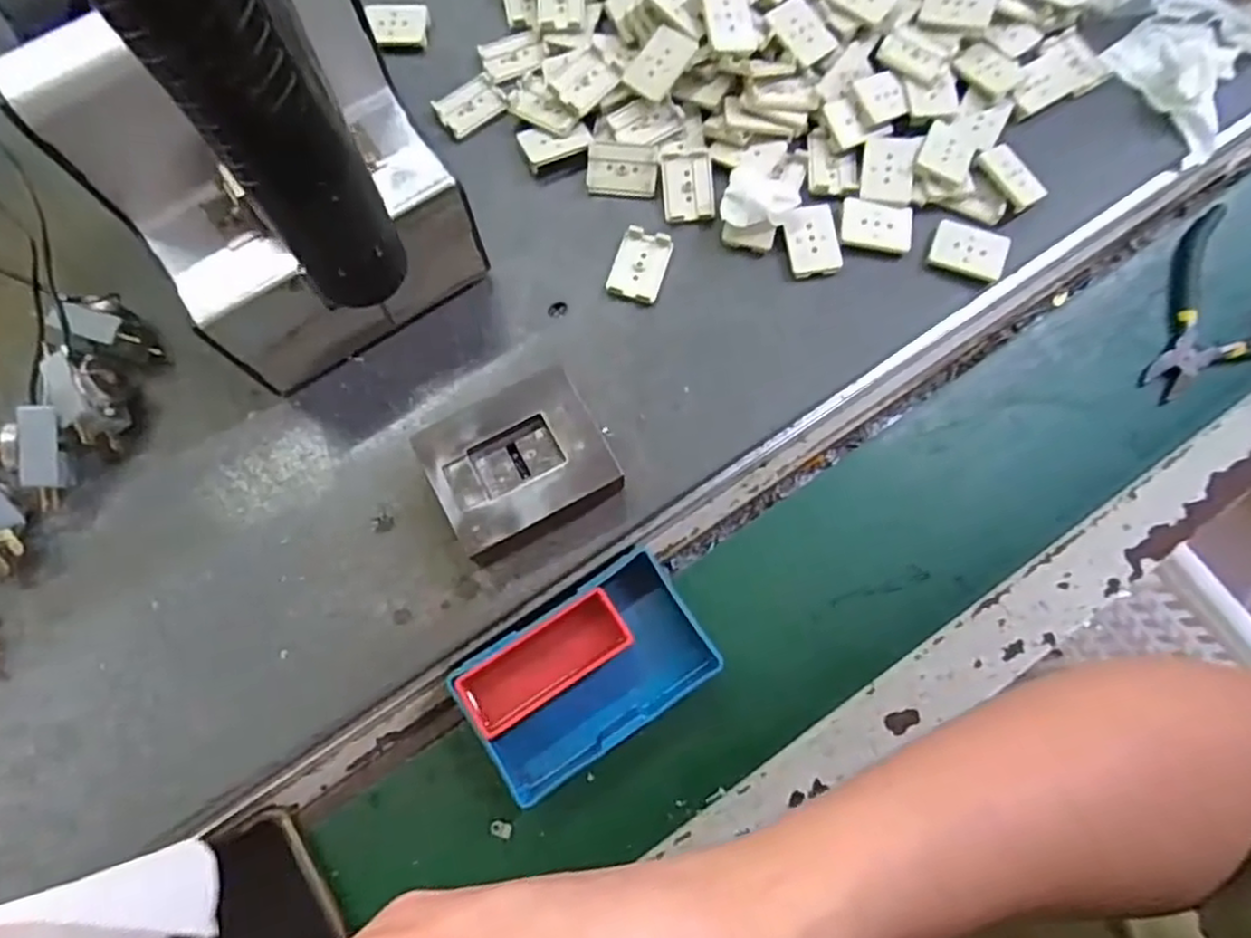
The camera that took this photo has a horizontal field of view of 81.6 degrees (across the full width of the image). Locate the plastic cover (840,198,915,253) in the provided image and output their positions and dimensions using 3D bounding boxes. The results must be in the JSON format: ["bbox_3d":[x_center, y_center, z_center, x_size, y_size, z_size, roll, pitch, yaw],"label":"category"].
[{"bbox_3d":[0.135,-0.132,0.390,0.036,0.005,0.027,8,76,0],"label":"plastic cover"}]

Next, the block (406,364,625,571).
[{"bbox_3d":[-0.049,0.000,0.350,0.079,0.027,0.069,-27,78,-8],"label":"block"}]

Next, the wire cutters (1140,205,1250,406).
[{"bbox_3d":[0.338,-0.087,0.412,0.116,0.016,0.088,-42,80,-11],"label":"wire cutters"}]

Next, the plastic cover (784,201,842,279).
[{"bbox_3d":[0.100,-0.123,0.390,0.027,0.007,0.039,-9,76,-4],"label":"plastic cover"}]

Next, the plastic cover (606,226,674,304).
[{"bbox_3d":[0.008,-0.109,0.388,0.027,0.007,0.039,17,76,3],"label":"plastic cover"}]

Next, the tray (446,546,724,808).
[{"bbox_3d":[-0.018,0.100,0.354,0.116,0.027,0.071,-33,79,-9],"label":"tray"}]

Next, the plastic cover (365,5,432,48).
[{"bbox_3d":[-0.134,-0.262,0.426,0.035,0.007,0.025,1,76,-1],"label":"plastic cover"}]

